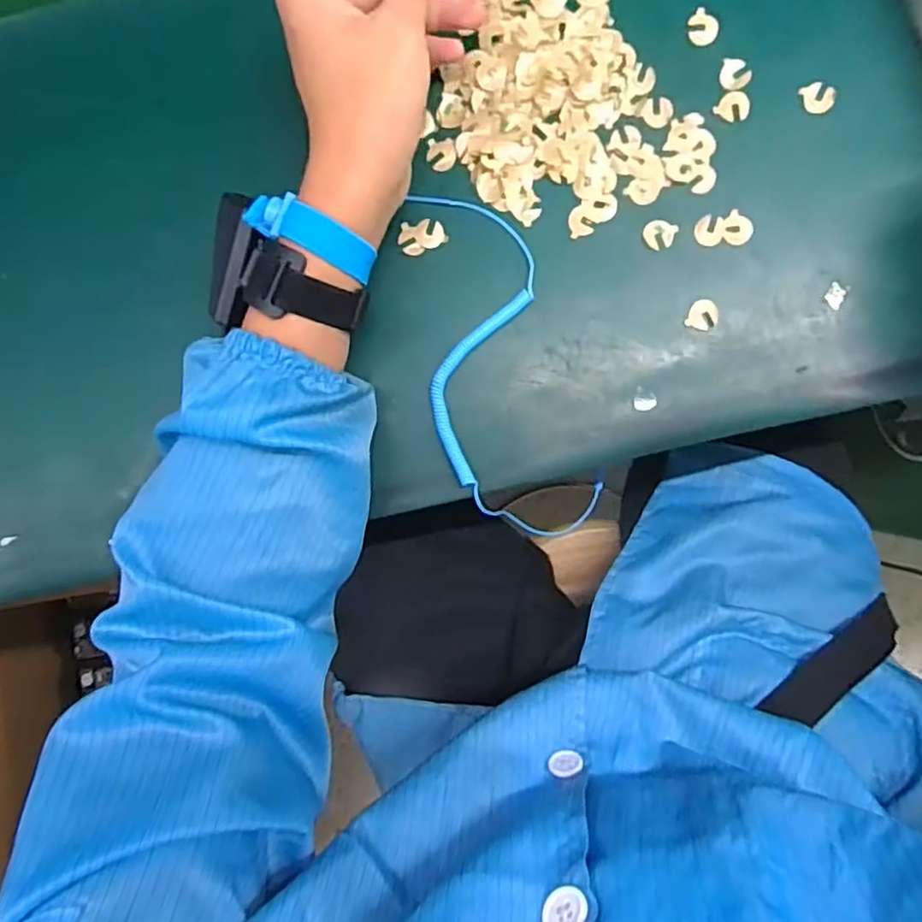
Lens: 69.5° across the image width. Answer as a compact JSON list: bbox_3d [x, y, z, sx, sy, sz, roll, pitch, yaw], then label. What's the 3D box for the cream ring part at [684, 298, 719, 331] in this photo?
[{"bbox_3d":[0.144,-0.086,0.393,0.017,0.004,0.018,20,89,5],"label":"cream ring part"}]

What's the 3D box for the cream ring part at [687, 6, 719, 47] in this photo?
[{"bbox_3d":[0.143,-0.256,0.392,0.019,0.005,0.019,0,87,5],"label":"cream ring part"}]

